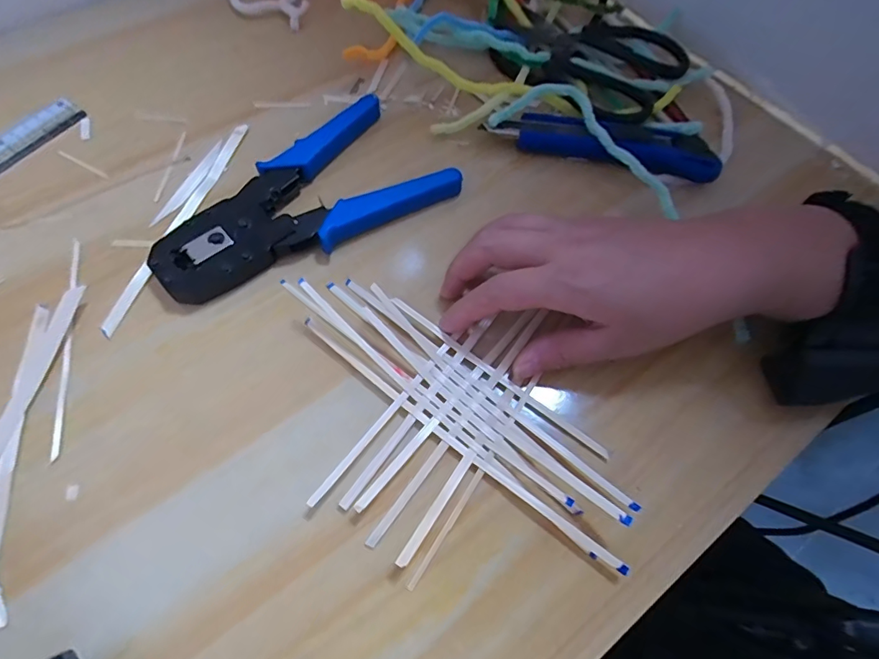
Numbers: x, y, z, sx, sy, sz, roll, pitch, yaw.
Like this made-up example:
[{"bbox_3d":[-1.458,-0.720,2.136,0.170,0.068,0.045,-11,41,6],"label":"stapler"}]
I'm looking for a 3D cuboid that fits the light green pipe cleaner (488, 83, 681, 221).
[{"bbox_3d":[0.110,-0.136,0.340,0.143,0.020,0.053,28,66,11],"label":"light green pipe cleaner"}]

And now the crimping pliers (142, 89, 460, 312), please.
[{"bbox_3d":[-0.094,-0.092,0.323,0.192,0.016,0.098,-28,68,-15],"label":"crimping pliers"}]

